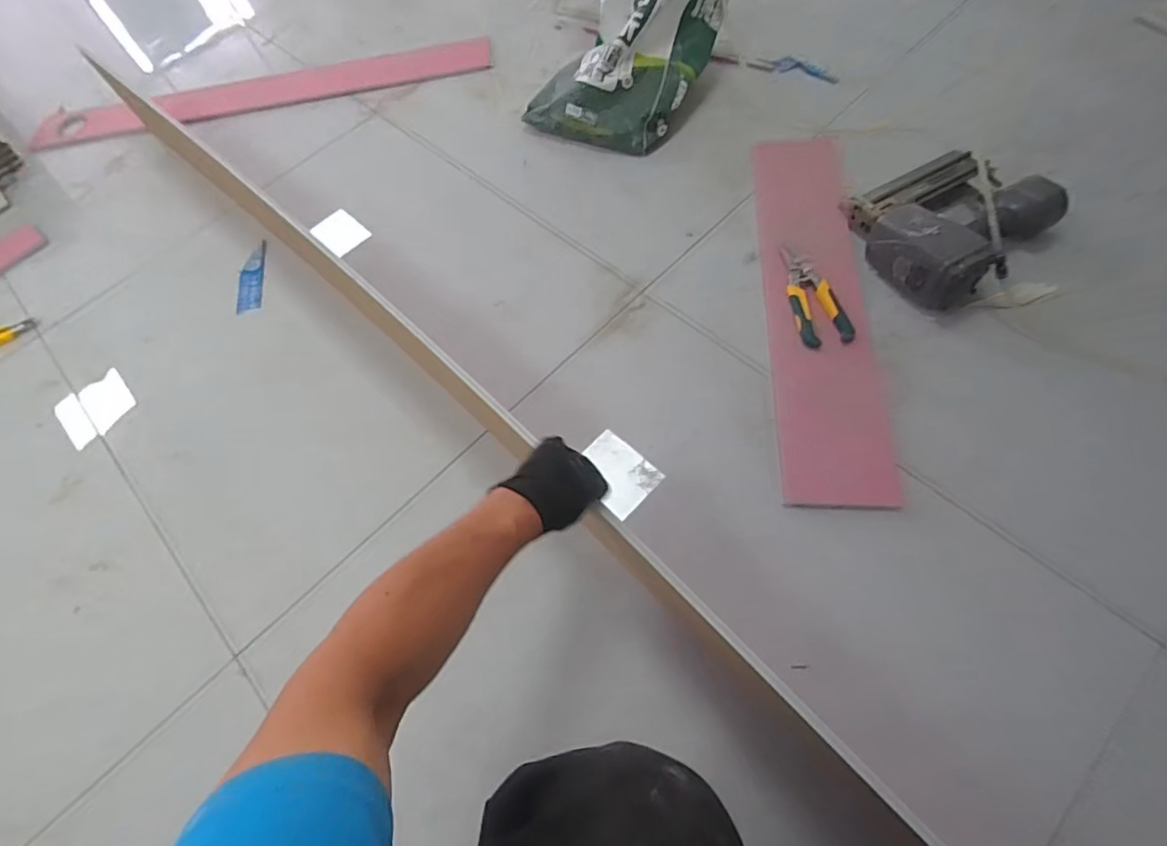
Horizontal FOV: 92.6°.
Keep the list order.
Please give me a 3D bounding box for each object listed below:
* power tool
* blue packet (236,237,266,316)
[{"bbox_3d":[0.542,-0.301,0.835,0.207,0.162,0.247,-19,63,-4],"label":"power tool"},{"bbox_3d":[-0.604,-0.265,1.017,0.046,0.011,0.146,-9,63,1],"label":"blue packet"}]

